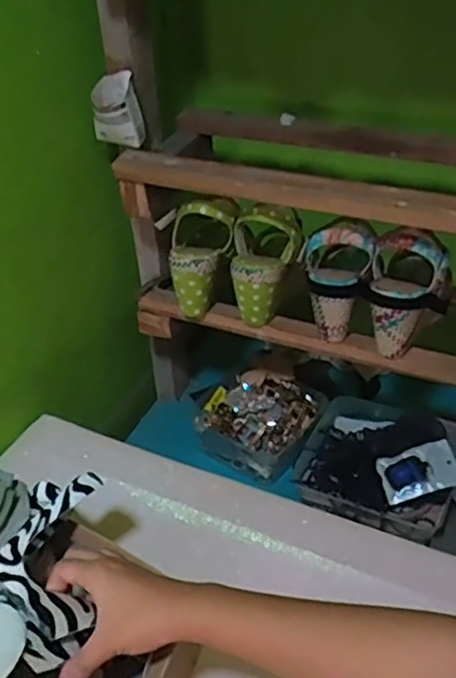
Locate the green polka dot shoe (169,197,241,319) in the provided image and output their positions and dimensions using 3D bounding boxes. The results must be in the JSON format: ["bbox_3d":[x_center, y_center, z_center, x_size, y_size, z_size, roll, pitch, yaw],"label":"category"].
[{"bbox_3d":[-0.043,-0.105,0.814,0.080,0.148,0.060,16,3,22],"label":"green polka dot shoe"}]

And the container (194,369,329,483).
[{"bbox_3d":[0.048,0.123,0.977,0.155,0.070,0.156,20,42,26],"label":"container"}]

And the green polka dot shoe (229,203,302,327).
[{"bbox_3d":[0.044,-0.088,0.793,0.082,0.136,0.069,5,37,9],"label":"green polka dot shoe"}]

